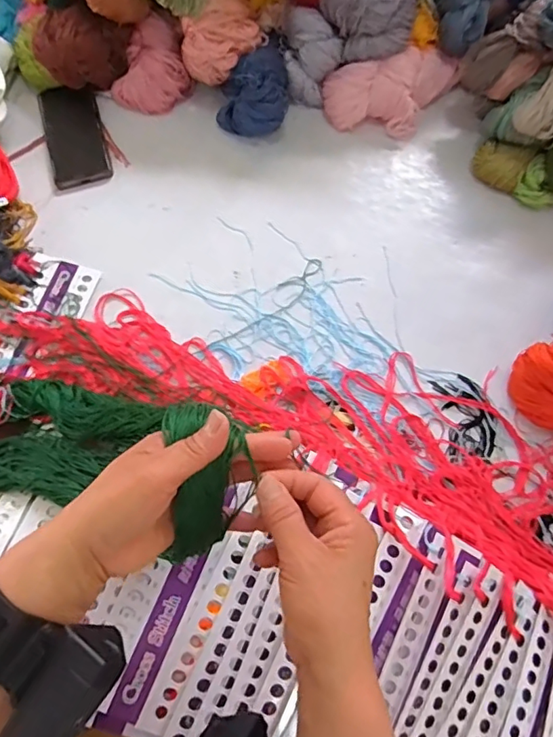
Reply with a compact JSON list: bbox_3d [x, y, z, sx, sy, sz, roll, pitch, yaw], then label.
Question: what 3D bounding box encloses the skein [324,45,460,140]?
[{"bbox_3d":[0.157,-0.357,0.684,0.181,0.065,0.094,-13,71,-3],"label":"skein"}]

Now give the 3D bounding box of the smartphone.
[{"bbox_3d":[-0.271,-0.308,0.707,0.079,0.017,0.155,-16,71,-4],"label":"smartphone"}]

